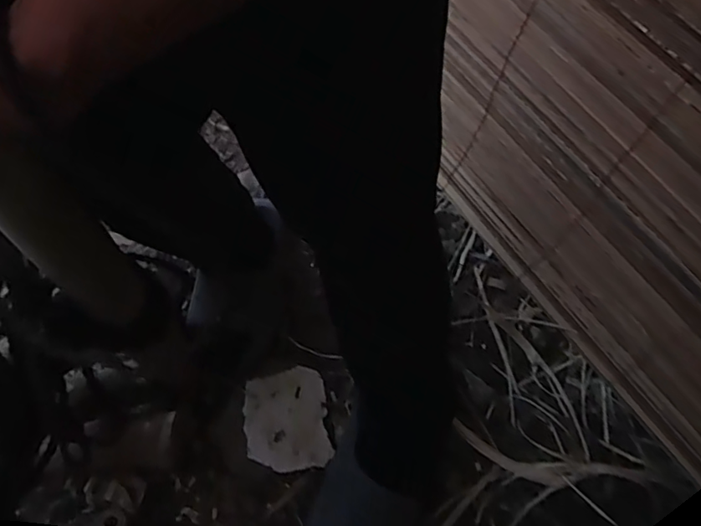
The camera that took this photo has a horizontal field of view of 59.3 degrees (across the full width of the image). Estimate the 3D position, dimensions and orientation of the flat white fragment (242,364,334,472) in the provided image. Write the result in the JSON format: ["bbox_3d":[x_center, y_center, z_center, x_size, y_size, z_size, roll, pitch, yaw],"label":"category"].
[{"bbox_3d":[-0.087,0.209,0.829,0.108,0.023,0.131,-8,65,-4],"label":"flat white fragment"}]

